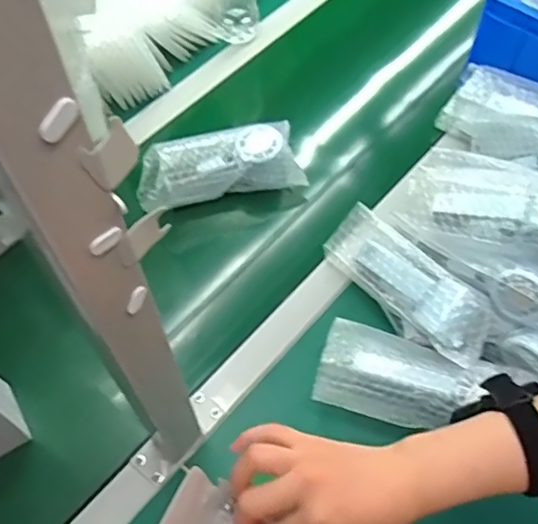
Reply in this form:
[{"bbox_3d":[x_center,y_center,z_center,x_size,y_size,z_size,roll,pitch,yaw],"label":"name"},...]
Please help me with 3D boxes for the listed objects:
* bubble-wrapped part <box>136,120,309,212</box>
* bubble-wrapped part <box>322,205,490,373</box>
[{"bbox_3d":[-0.060,-0.116,0.747,0.201,0.084,0.076,-18,61,-10],"label":"bubble-wrapped part"},{"bbox_3d":[0.153,0.023,0.657,0.071,0.048,0.205,-52,54,10],"label":"bubble-wrapped part"}]

